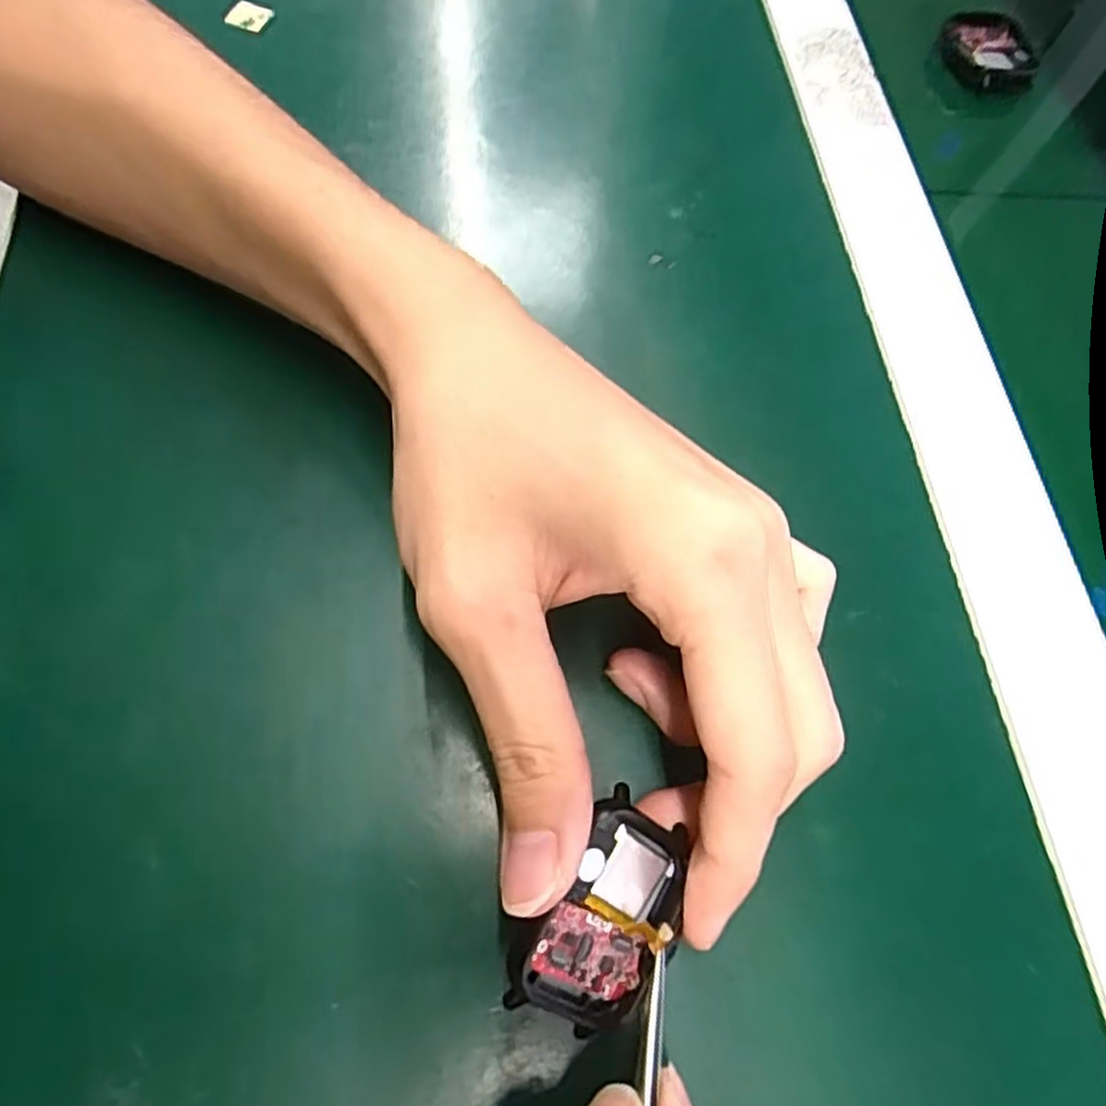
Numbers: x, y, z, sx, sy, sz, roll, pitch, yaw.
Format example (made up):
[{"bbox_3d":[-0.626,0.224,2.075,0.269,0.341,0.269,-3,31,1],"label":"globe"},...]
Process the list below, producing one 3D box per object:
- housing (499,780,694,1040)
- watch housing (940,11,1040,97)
[{"bbox_3d":[0.013,0.080,0.157,0.035,0.005,0.046,43,71,-27],"label":"housing"},{"bbox_3d":[0.199,-0.230,0.330,0.040,0.013,0.042,1,66,-3],"label":"watch housing"}]

